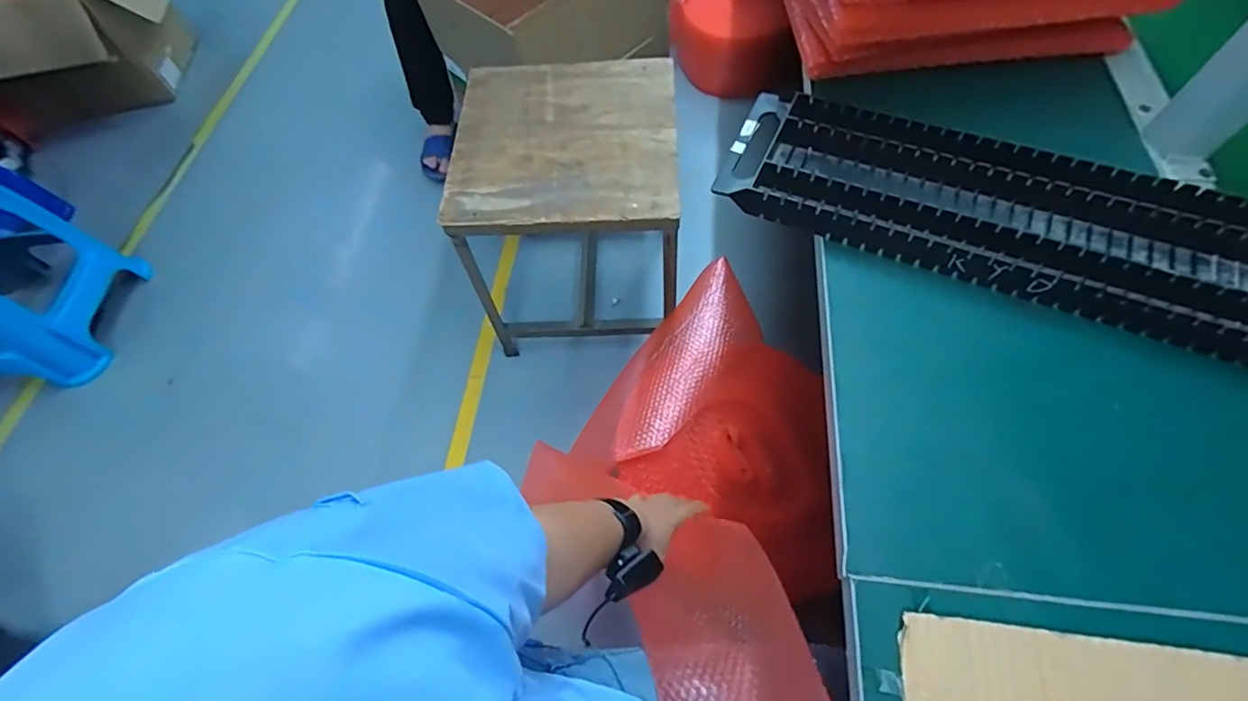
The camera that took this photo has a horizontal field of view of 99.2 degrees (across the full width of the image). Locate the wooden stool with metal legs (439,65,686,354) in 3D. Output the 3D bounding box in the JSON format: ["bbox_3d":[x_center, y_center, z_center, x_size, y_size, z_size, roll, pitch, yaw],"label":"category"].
[{"bbox_3d":[-0.099,-0.296,1.128,0.392,0.410,0.403,-2,62,4],"label":"wooden stool with metal legs"}]

